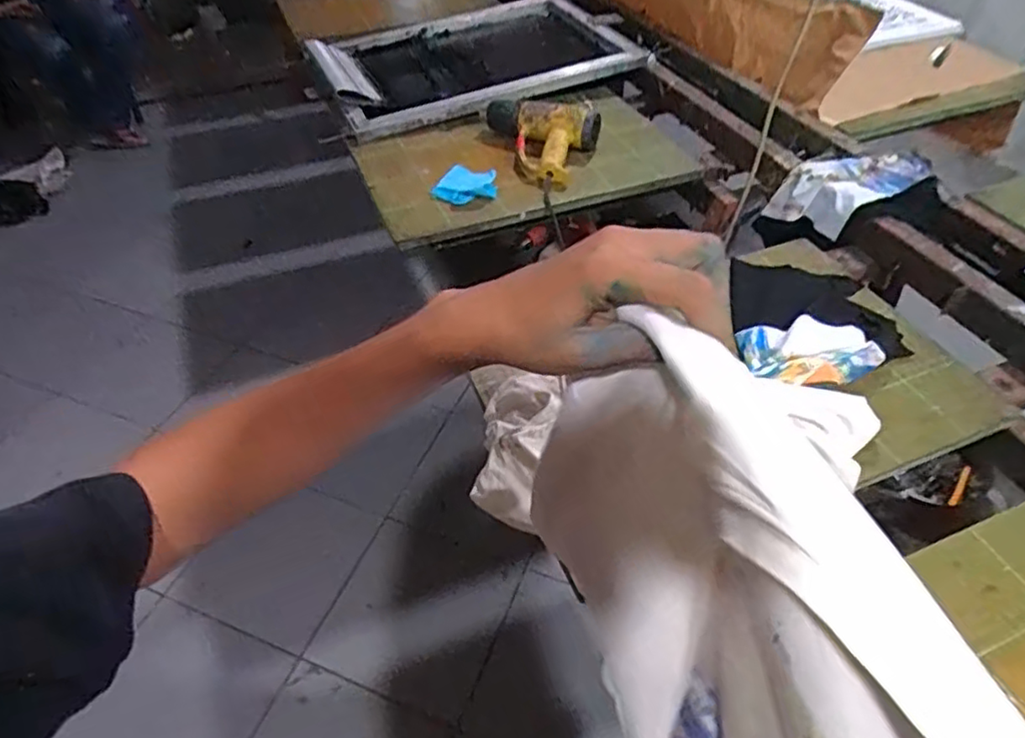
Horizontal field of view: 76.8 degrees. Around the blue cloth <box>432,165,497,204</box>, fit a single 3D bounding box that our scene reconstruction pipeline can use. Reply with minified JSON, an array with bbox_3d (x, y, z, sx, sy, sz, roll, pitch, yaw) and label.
[{"bbox_3d":[-0.080,-0.327,1.135,0.105,0.028,0.116,7,46,7],"label":"blue cloth"}]

